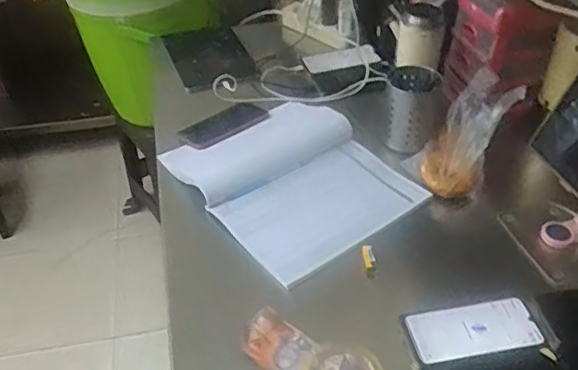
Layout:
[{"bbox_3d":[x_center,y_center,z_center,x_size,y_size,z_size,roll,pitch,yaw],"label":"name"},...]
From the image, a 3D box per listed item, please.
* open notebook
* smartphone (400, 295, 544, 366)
[{"bbox_3d":[0.009,-0.016,0.968,0.300,0.031,0.338,-27,46,-26],"label":"open notebook"},{"bbox_3d":[0.233,0.183,0.752,0.166,0.015,0.074,-8,41,-7],"label":"smartphone"}]

